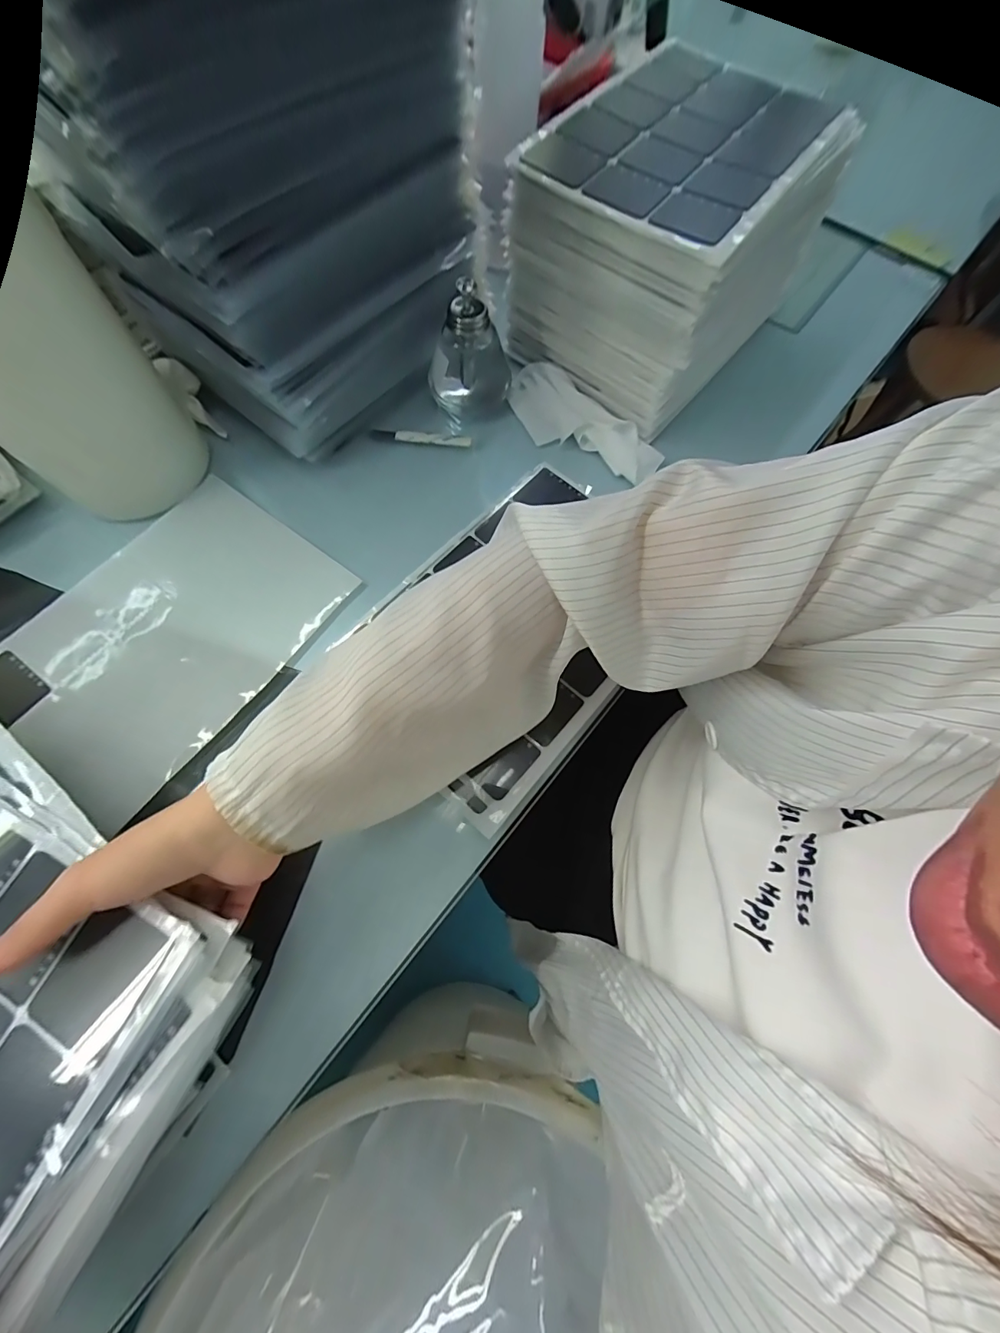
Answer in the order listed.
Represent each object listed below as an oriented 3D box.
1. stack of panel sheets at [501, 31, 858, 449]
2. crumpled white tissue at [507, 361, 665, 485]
[{"bbox_3d":[0.144,-0.409,0.446,0.234,0.177,0.223,38,72,11],"label":"stack of panel sheets"},{"bbox_3d":[0.080,-0.247,0.461,0.176,0.024,0.066,41,73,12],"label":"crumpled white tissue"}]

